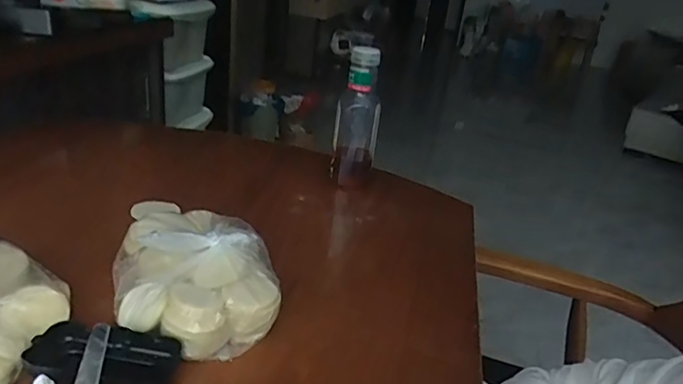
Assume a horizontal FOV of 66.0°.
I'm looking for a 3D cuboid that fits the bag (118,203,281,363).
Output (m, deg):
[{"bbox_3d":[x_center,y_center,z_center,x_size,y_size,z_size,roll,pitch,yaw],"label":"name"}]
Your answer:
[{"bbox_3d":[-0.139,0.068,0.505,0.143,0.067,0.195,-4,28,-21],"label":"bag"}]

